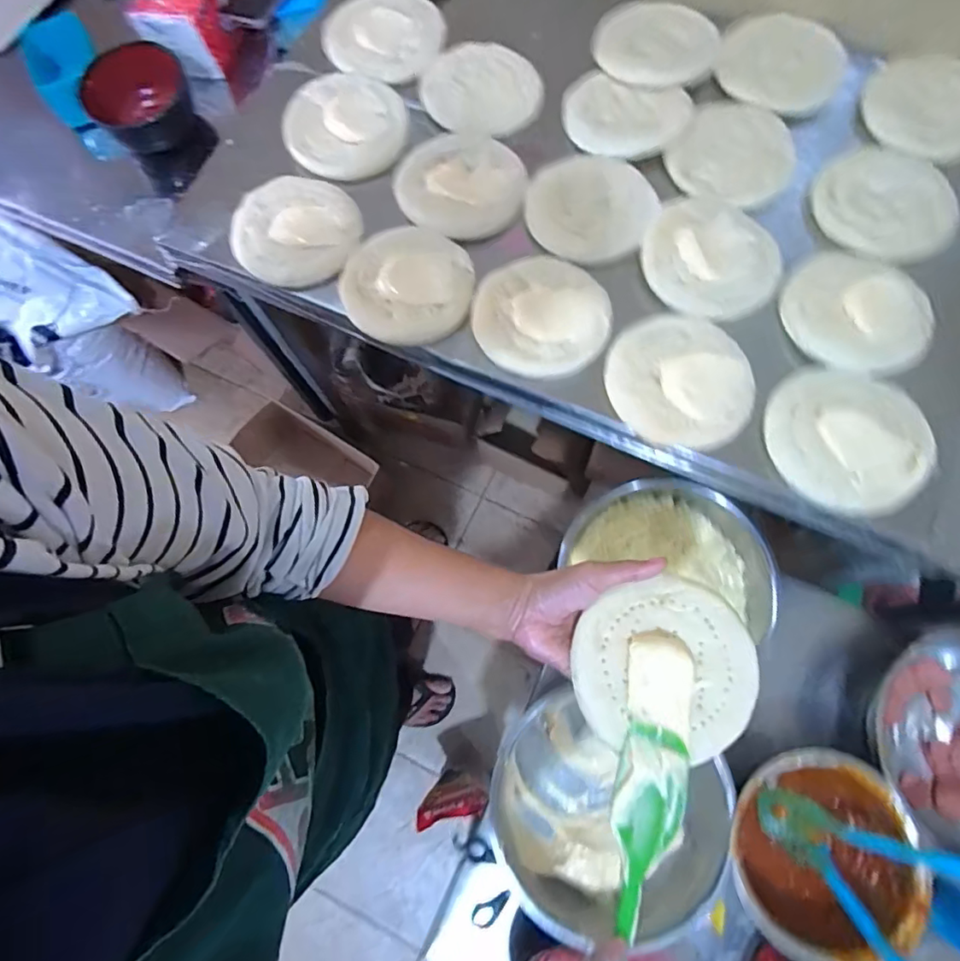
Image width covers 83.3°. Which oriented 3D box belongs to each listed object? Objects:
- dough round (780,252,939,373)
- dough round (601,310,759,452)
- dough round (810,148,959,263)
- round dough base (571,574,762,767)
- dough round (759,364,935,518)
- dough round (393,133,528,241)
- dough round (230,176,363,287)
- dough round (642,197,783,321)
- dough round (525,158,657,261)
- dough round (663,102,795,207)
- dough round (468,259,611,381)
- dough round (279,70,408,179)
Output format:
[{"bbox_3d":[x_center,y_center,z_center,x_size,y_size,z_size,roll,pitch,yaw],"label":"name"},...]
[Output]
[{"bbox_3d":[0.394,-0.176,0.560,0.144,0.008,0.137,-1,74,2],"label":"dough round"},{"bbox_3d":[0.206,-0.103,0.555,0.144,0.022,0.135,-1,74,2],"label":"dough round"},{"bbox_3d":[0.463,-0.309,0.609,0.154,0.015,0.131,-19,87,-3],"label":"dough round"},{"bbox_3d":[0.148,0.145,0.429,0.140,0.017,0.130,-1,74,2],"label":"round dough base"},{"bbox_3d":[0.359,-0.044,0.521,0.148,0.008,0.144,-1,74,2],"label":"dough round"},{"bbox_3d":[-0.023,-0.356,0.634,0.147,0.018,0.155,-1,74,2],"label":"dough round"},{"bbox_3d":[-0.212,-0.290,0.621,0.146,0.017,0.150,-1,74,2],"label":"dough round"},{"bbox_3d":[0.251,-0.244,0.579,0.142,0.022,0.159,28,77,10],"label":"dough round"},{"bbox_3d":[0.129,-0.322,0.628,0.146,0.018,0.136,-1,78,6],"label":"dough round"},{"bbox_3d":[0.304,-0.391,0.643,0.133,0.017,0.162,32,77,11],"label":"dough round"},{"bbox_3d":[0.066,-0.181,0.573,0.140,0.014,0.138,11,74,5],"label":"dough round"},{"bbox_3d":[-0.164,-0.444,0.665,0.142,0.032,0.143,-1,74,2],"label":"dough round"}]

